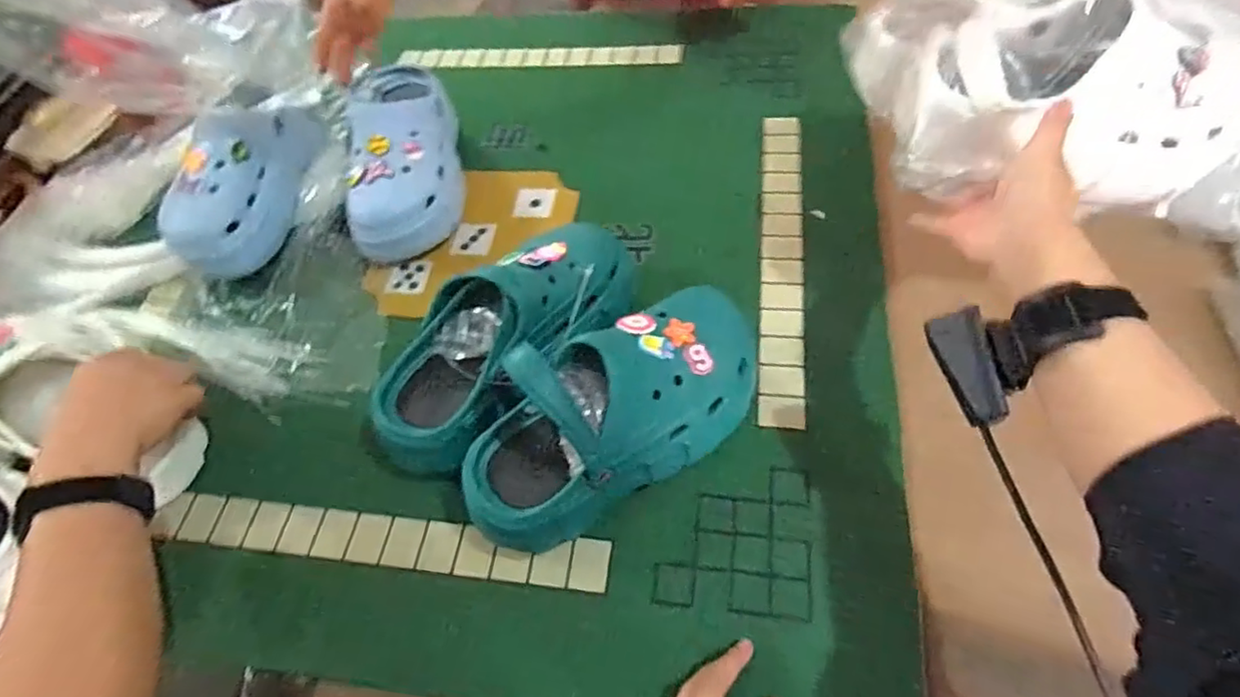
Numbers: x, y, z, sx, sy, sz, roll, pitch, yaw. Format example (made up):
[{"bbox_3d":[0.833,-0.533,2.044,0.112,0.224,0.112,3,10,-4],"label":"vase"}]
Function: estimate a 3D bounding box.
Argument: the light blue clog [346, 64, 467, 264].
[{"bbox_3d":[-0.245,-0.225,0.719,0.122,0.103,0.245,-13,57,-4],"label":"light blue clog"}]

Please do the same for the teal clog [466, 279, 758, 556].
[{"bbox_3d":[0.000,0.050,0.489,0.251,0.139,0.101,-34,61,-17],"label":"teal clog"}]

